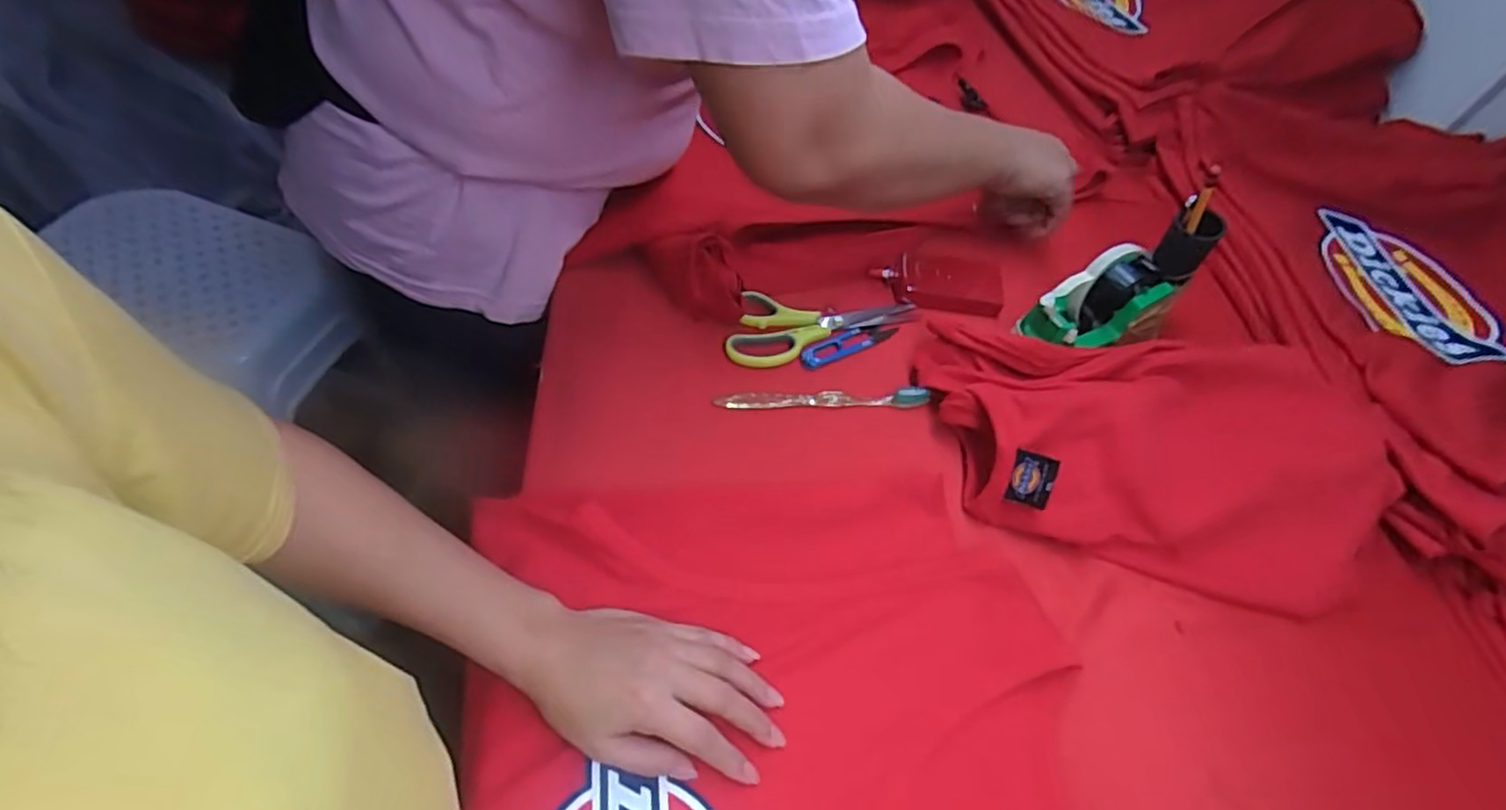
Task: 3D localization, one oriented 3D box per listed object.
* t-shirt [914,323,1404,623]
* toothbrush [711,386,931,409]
[{"bbox_3d":[0.320,0.030,0.523,0.350,0.056,0.201,11,54,-4],"label":"t-shirt"},{"bbox_3d":[0.058,-0.007,0.563,0.177,0.010,0.016,3,55,-9],"label":"toothbrush"}]

